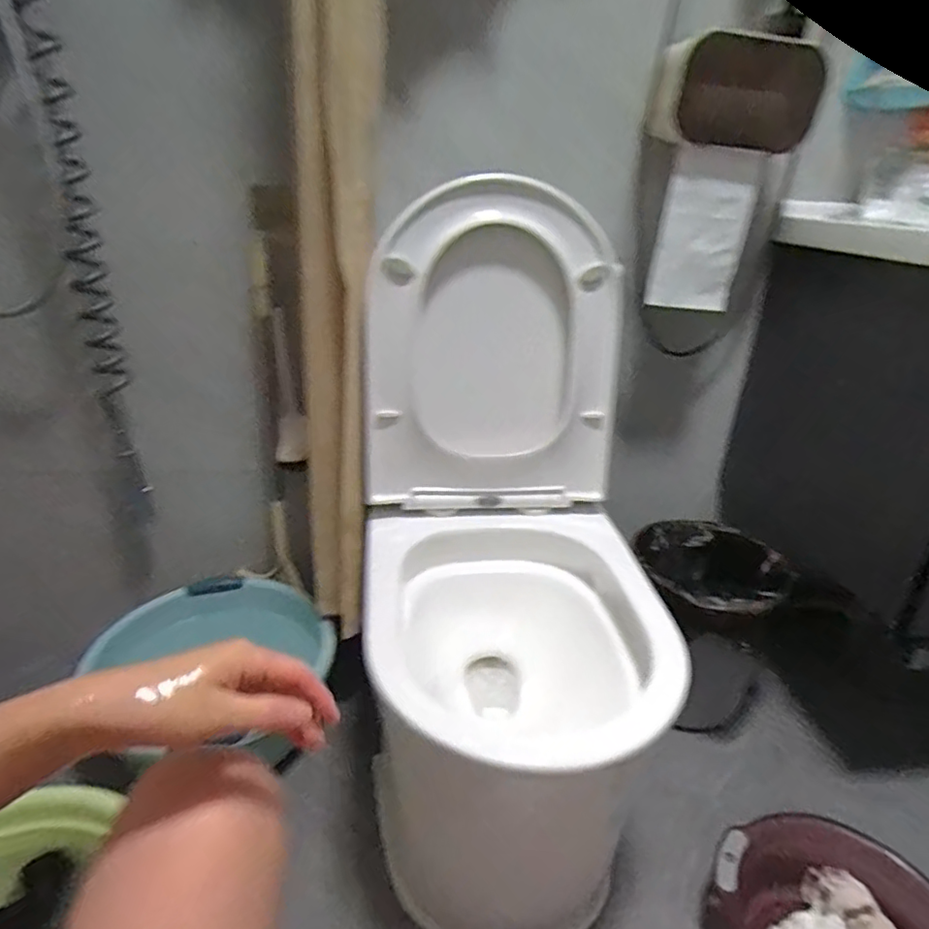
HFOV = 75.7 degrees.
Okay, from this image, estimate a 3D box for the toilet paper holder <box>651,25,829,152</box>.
[{"bbox_3d":[0.372,-0.506,0.822,0.208,0.124,0.086,-4,27,-16],"label":"toilet paper holder"}]

